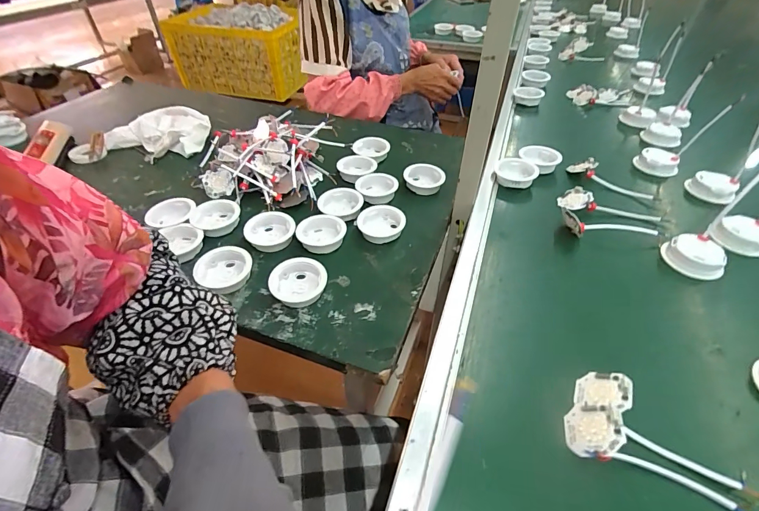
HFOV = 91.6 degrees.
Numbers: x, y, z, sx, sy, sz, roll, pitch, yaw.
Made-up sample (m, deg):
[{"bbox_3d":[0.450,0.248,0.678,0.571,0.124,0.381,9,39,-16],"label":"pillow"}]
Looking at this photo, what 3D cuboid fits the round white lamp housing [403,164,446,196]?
[{"bbox_3d":[0.080,-0.138,0.668,0.071,0.023,0.066,0,44,-2],"label":"round white lamp housing"}]

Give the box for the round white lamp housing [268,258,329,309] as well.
[{"bbox_3d":[-0.105,0.035,0.486,0.063,0.026,0.068,1,44,-1],"label":"round white lamp housing"}]

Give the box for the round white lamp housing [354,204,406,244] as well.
[{"bbox_3d":[0.005,-0.049,0.574,0.067,0.022,0.068,1,44,-1],"label":"round white lamp housing"}]

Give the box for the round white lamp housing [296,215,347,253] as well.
[{"bbox_3d":[-0.088,-0.031,0.556,0.072,0.021,0.068,1,44,-1],"label":"round white lamp housing"}]

